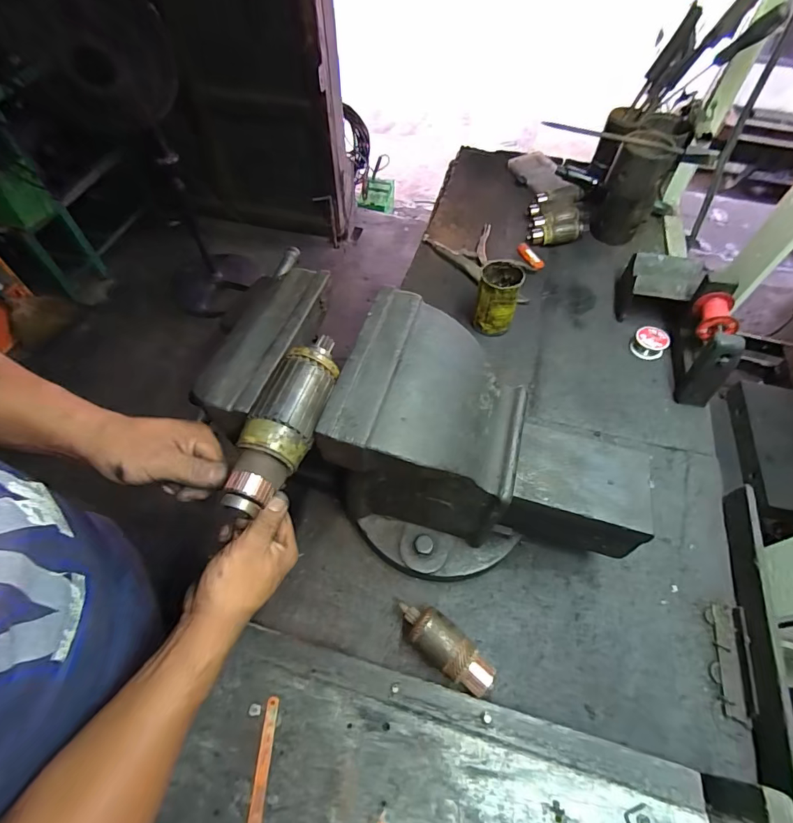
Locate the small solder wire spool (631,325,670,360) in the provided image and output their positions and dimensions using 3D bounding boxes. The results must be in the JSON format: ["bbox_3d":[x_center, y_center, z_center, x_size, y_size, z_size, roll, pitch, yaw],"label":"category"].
[{"bbox_3d":[0.464,-0.125,0.783,0.055,0.033,0.057,1,57,-1],"label":"small solder wire spool"}]

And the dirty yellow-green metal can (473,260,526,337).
[{"bbox_3d":[0.185,-0.211,0.784,0.070,0.108,0.093,13,58,7],"label":"dirty yellow-green metal can"}]

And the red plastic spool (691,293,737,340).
[{"bbox_3d":[0.506,-0.151,0.677,0.052,0.045,0.068,17,59,9],"label":"red plastic spool"}]

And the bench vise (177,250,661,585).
[{"bbox_3d":[0.037,0.062,0.487,0.474,0.281,0.250,19,56,11],"label":"bench vise"}]

